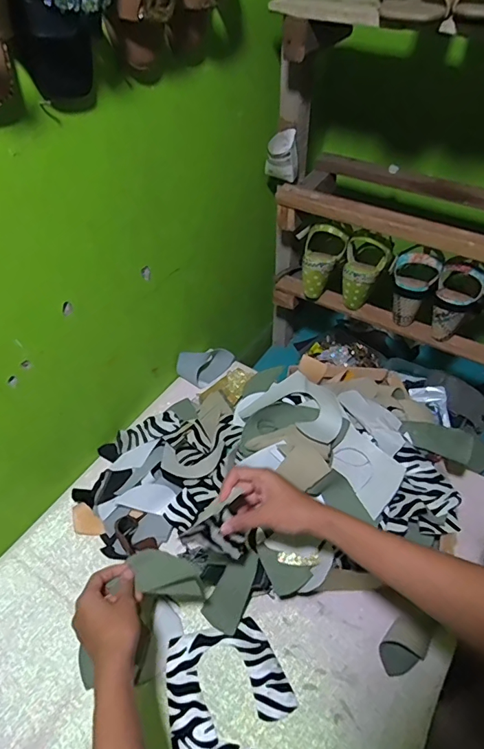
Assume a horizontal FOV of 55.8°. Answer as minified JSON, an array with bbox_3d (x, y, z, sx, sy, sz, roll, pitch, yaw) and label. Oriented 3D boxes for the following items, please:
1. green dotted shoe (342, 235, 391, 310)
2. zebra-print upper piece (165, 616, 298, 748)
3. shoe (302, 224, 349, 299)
[{"bbox_3d":[0.228,-0.193,0.856,0.075,0.127,0.076,12,48,11],"label":"green dotted shoe"},{"bbox_3d":[-0.023,0.385,0.581,0.148,0.012,0.121,-14,51,-14],"label":"zebra-print upper piece"},{"bbox_3d":[0.158,-0.221,0.880,0.076,0.134,0.076,9,47,8],"label":"shoe"}]

